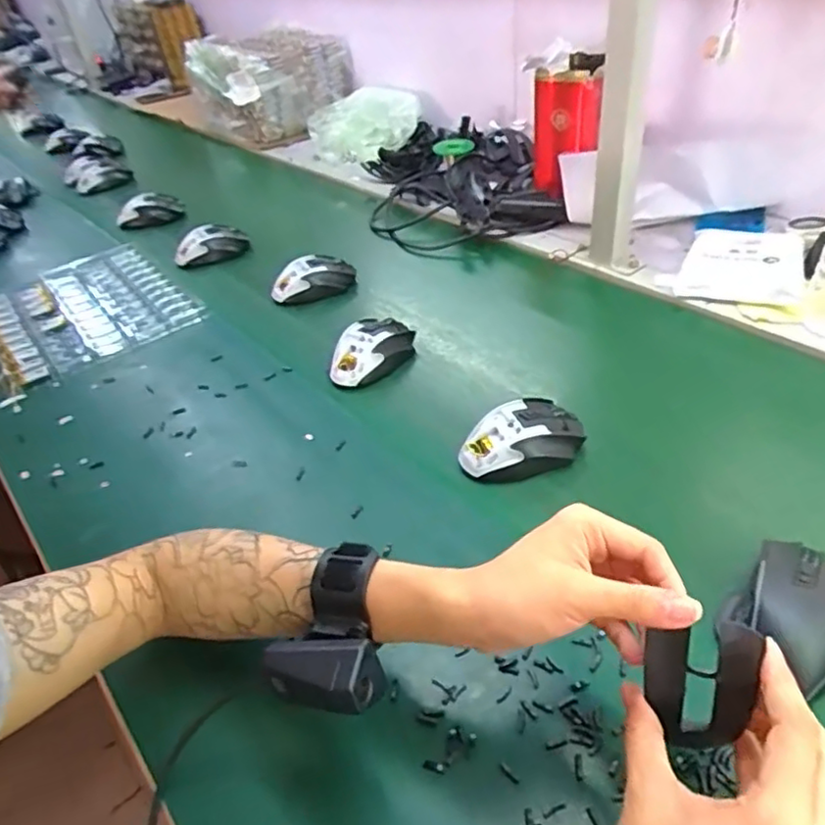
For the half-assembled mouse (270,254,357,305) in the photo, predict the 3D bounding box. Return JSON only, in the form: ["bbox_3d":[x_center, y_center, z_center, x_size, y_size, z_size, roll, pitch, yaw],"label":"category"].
[{"bbox_3d":[-0.136,-0.183,0.864,0.113,0.039,0.059,-20,41,-14],"label":"half-assembled mouse"}]

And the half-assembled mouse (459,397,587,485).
[{"bbox_3d":[0.100,0.024,0.579,0.116,0.038,0.067,-16,40,-10],"label":"half-assembled mouse"}]

